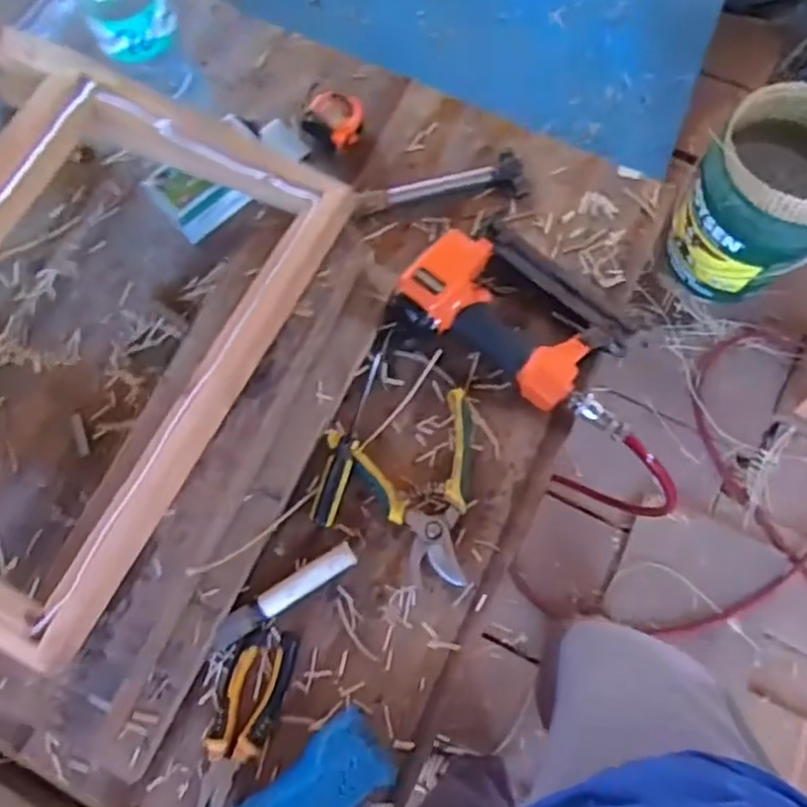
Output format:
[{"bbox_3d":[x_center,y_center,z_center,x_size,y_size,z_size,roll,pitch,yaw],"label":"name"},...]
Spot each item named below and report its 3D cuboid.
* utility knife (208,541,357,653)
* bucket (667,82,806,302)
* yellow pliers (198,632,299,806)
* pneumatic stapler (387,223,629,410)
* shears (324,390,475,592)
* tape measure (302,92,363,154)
[{"bbox_3d":[-0.109,0.176,0.632,0.146,0.024,0.023,-31,77,-6],"label":"utility knife"},{"bbox_3d":[0.716,-0.418,1.343,0.293,0.375,0.314,42,80,11],"label":"bucket"},{"bbox_3d":[-0.139,0.276,0.593,0.054,0.021,0.154,15,76,5],"label":"yellow pliers"},{"bbox_3d":[0.112,-0.094,0.691,0.217,0.060,0.140,36,79,10],"label":"pneumatic stapler"},{"bbox_3d":[0.025,0.085,0.658,0.136,0.021,0.172,-22,76,-4],"label":"shears"},{"bbox_3d":[-0.073,-0.316,0.765,0.059,0.029,0.064,38,79,10],"label":"tape measure"}]

